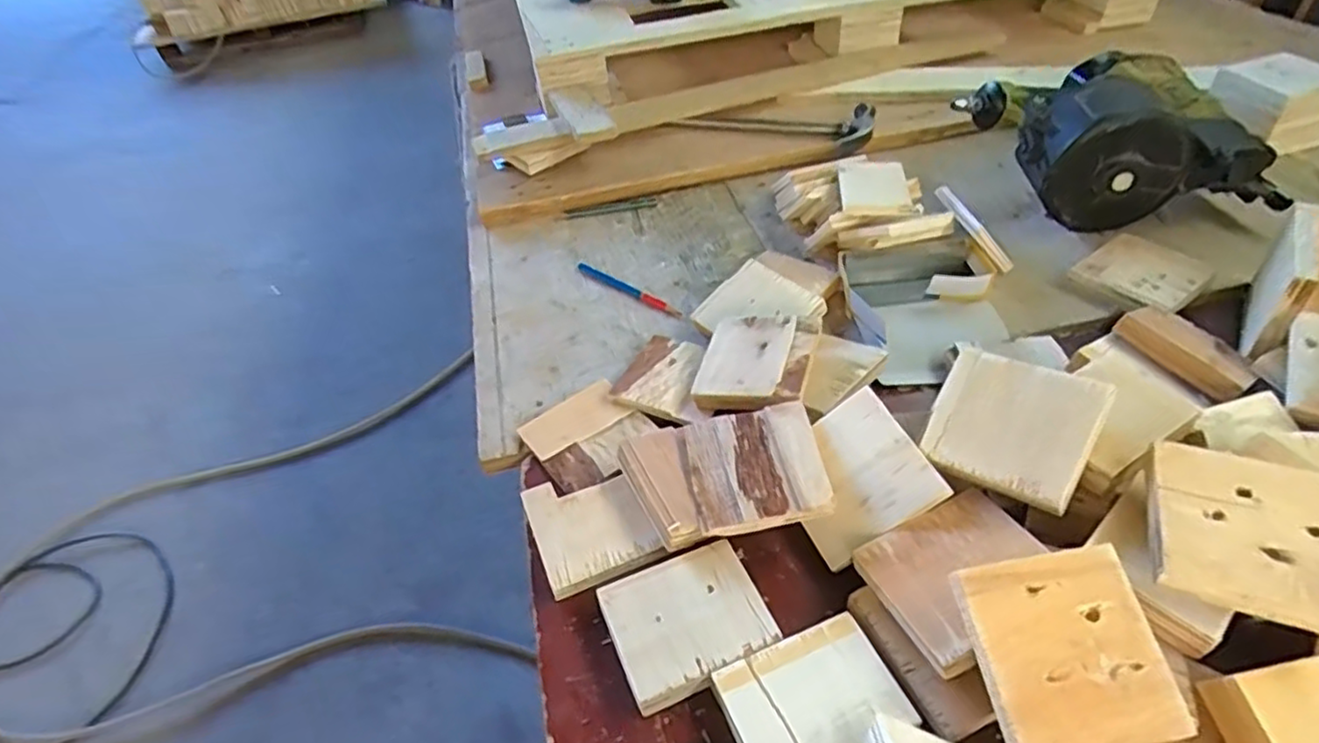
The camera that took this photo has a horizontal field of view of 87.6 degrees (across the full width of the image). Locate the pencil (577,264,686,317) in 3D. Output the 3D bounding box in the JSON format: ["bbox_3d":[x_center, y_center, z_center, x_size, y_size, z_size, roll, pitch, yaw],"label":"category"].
[{"bbox_3d":[-0.031,-0.083,0.684,0.135,0.009,0.012,28,54,29],"label":"pencil"}]

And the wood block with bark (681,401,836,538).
[{"bbox_3d":[0.063,0.063,0.464,0.087,0.010,0.093,-15,44,7],"label":"wood block with bark"}]

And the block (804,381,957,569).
[{"bbox_3d":[0.126,0.068,0.453,0.089,0.009,0.089,-38,58,11],"label":"block"}]

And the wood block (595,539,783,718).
[{"bbox_3d":[0.017,0.151,0.419,0.092,0.019,0.077,-20,47,-13],"label":"wood block"}]

